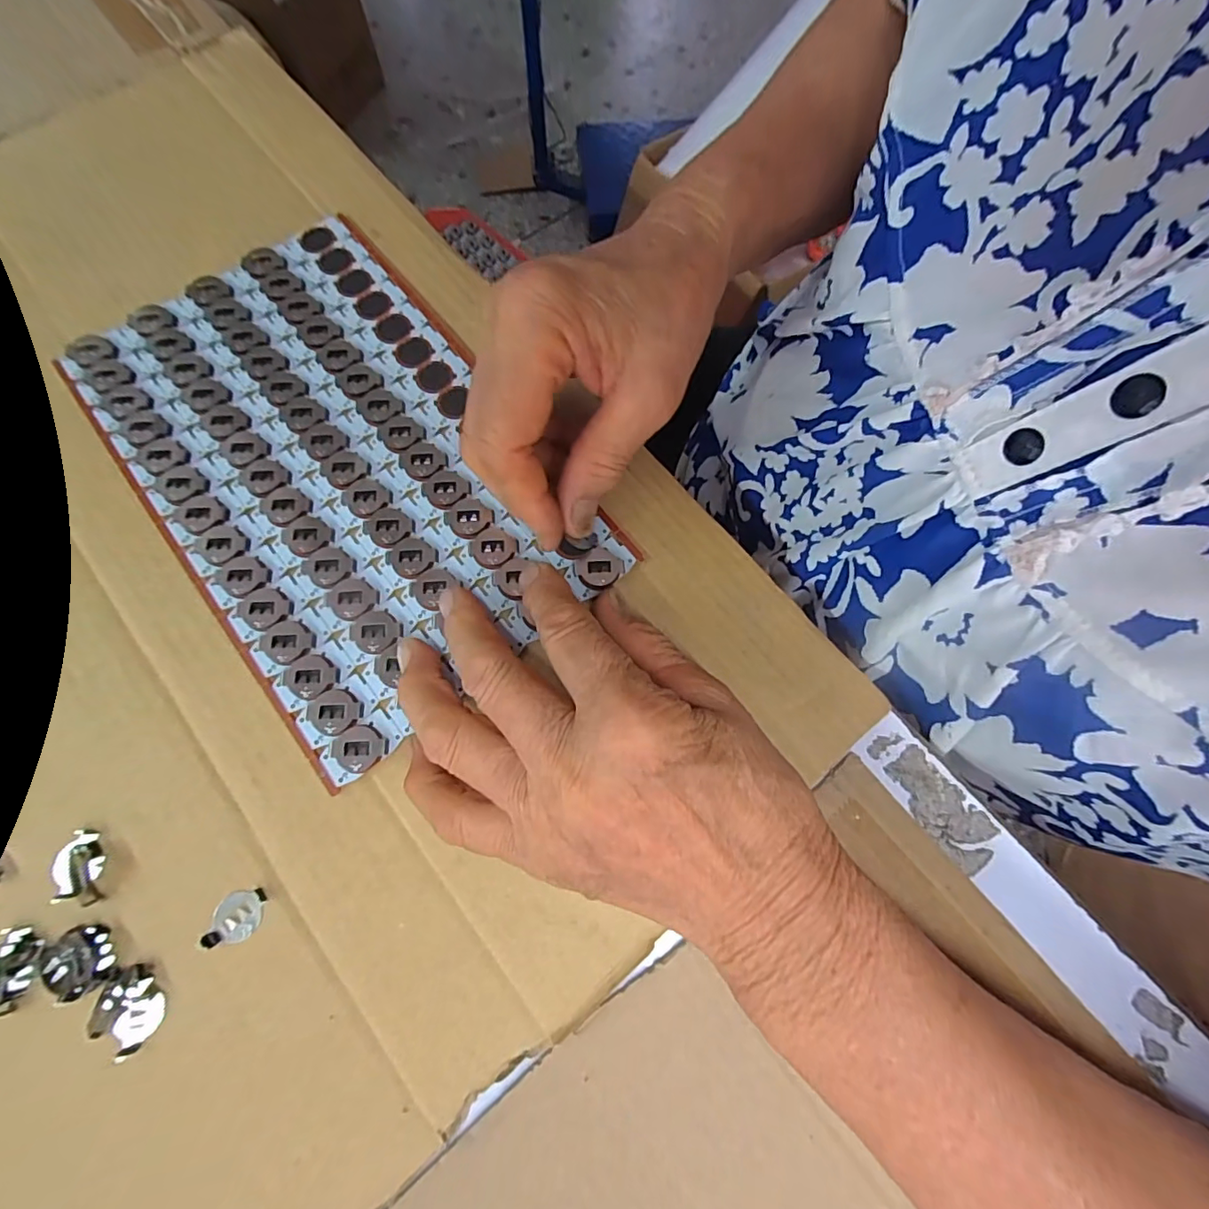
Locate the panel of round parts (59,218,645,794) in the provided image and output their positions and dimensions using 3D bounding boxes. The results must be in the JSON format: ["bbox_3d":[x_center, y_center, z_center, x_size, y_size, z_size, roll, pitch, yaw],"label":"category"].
[{"bbox_3d":[-0.124,-0.067,0.238,0.154,0.005,0.244,-38,79,-11],"label":"panel of round parts"}]

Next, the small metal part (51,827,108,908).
[{"bbox_3d":[-0.193,0.097,0.192,0.017,0.004,0.026,-8,75,-4],"label":"small metal part"}]

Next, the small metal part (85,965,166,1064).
[{"bbox_3d":[-0.164,0.139,0.180,0.022,0.004,0.021,38,77,8],"label":"small metal part"}]

